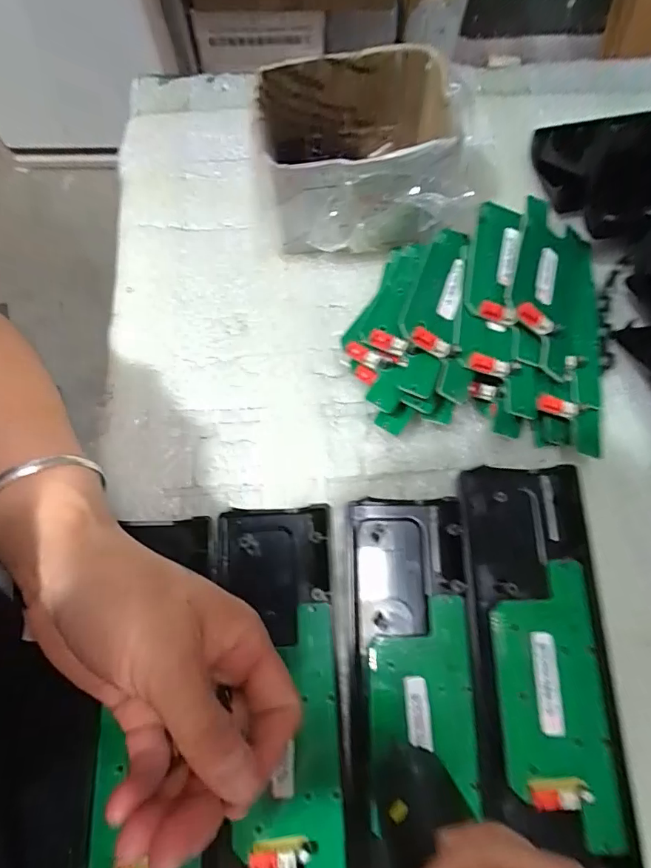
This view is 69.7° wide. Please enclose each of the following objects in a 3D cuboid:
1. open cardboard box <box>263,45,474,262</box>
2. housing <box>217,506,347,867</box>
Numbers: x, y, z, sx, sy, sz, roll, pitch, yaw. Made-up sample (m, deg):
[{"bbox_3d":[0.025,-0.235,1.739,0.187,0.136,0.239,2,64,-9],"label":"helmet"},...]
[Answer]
[{"bbox_3d":[0.025,-0.188,0.323,0.133,0.076,0.102,-5,73,-3],"label":"open cardboard box"},{"bbox_3d":[-0.024,0.160,0.244,0.063,0.023,0.237,-3,73,-2],"label":"housing"}]

